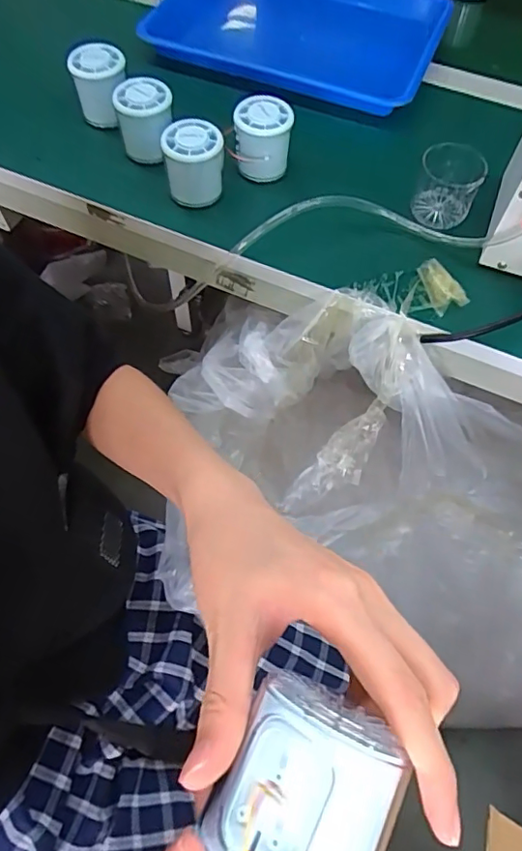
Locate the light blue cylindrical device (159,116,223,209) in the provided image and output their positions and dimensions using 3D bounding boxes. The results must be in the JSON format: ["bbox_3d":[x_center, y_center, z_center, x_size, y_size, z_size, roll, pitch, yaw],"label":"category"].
[{"bbox_3d":[-0.064,-0.251,0.523,0.058,0.062,0.053,-2,62,-2],"label":"light blue cylindrical device"}]

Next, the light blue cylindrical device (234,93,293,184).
[{"bbox_3d":[0.003,-0.290,0.547,0.059,0.062,0.054,7,62,2],"label":"light blue cylindrical device"}]

